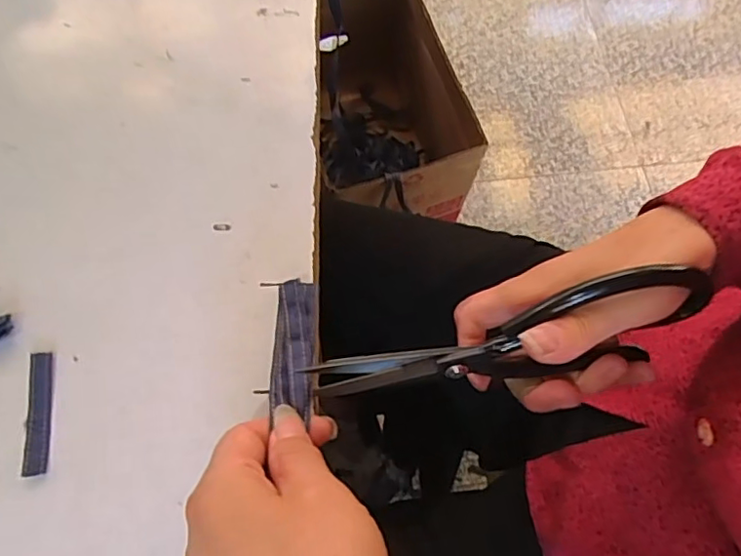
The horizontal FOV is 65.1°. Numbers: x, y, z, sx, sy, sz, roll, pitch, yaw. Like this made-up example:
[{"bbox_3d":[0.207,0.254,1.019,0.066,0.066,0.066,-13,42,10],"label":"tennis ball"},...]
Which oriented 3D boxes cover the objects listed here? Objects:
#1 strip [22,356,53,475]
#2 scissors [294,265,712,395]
[{"bbox_3d":[-0.159,0.063,0.276,0.011,0.004,0.057,-7,68,-6],"label":"strip"},{"bbox_3d":[0.065,0.035,0.281,0.183,0.072,0.021,-15,69,7],"label":"scissors"}]

